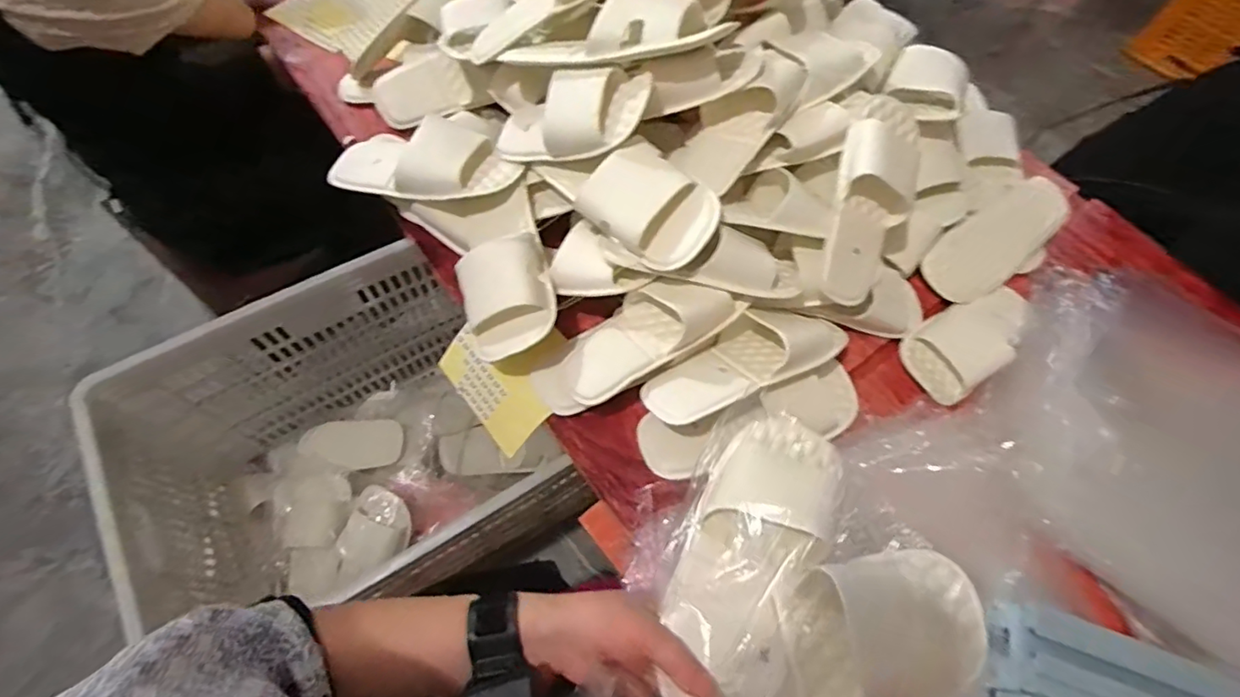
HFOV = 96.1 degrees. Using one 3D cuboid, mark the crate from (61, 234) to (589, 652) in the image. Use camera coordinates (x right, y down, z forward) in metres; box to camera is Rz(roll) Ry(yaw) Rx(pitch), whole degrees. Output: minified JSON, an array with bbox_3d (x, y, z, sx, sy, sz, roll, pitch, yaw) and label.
[{"bbox_3d":[-0.453,0.204,0.926,0.521,0.375,0.467,-30,69,-17],"label":"crate"}]

